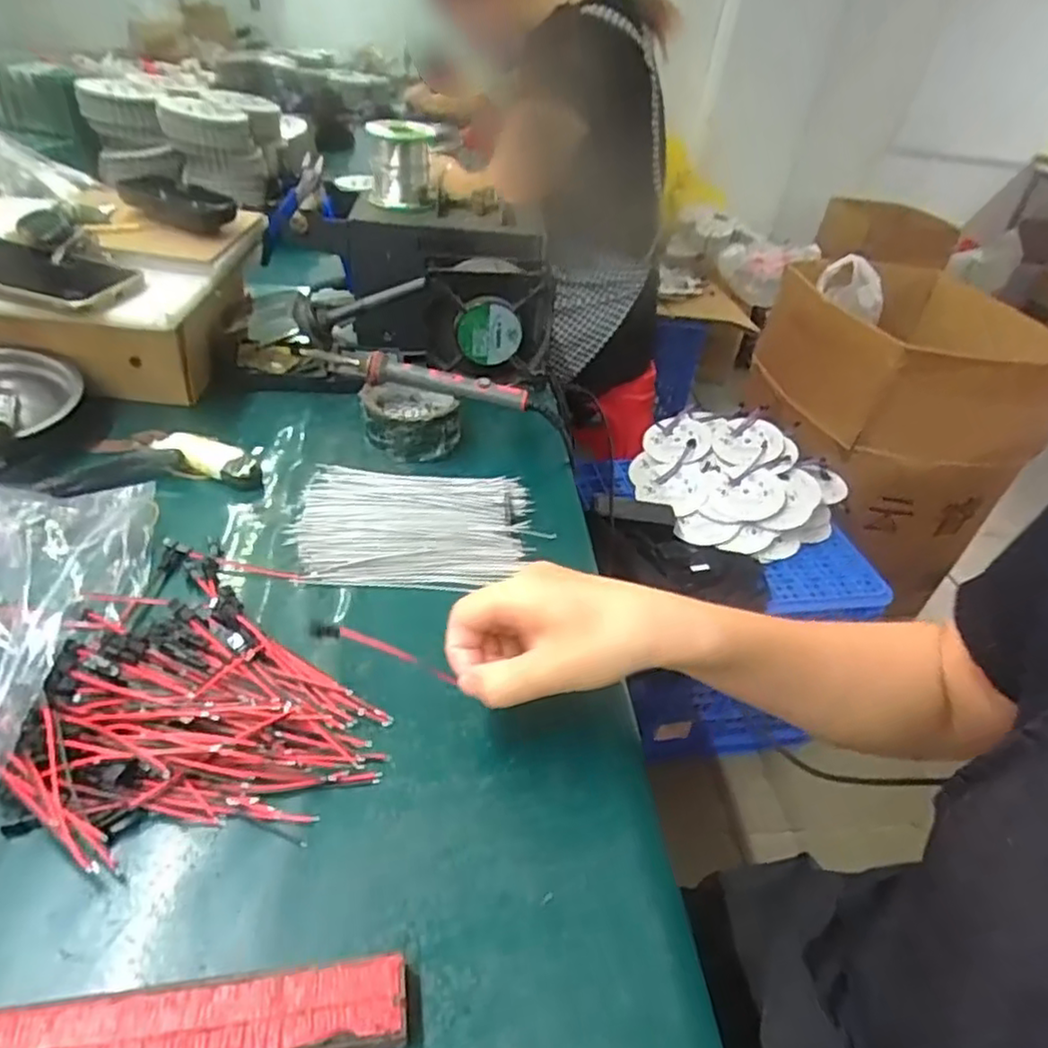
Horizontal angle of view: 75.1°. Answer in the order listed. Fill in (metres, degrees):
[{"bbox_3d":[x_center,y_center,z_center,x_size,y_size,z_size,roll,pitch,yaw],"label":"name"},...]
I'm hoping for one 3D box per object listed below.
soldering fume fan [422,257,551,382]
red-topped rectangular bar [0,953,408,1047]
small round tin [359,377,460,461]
[{"bbox_3d":[-0.035,-0.193,0.650,0.116,0.105,0.036,-1,39,-11],"label":"soldering fume fan"},{"bbox_3d":[-0.141,0.187,0.246,0.191,0.018,0.031,-1,38,-11],"label":"red-topped rectangular bar"},{"bbox_3d":[-0.099,-0.096,0.588,0.077,0.043,0.080,5,38,-4],"label":"small round tin"}]

